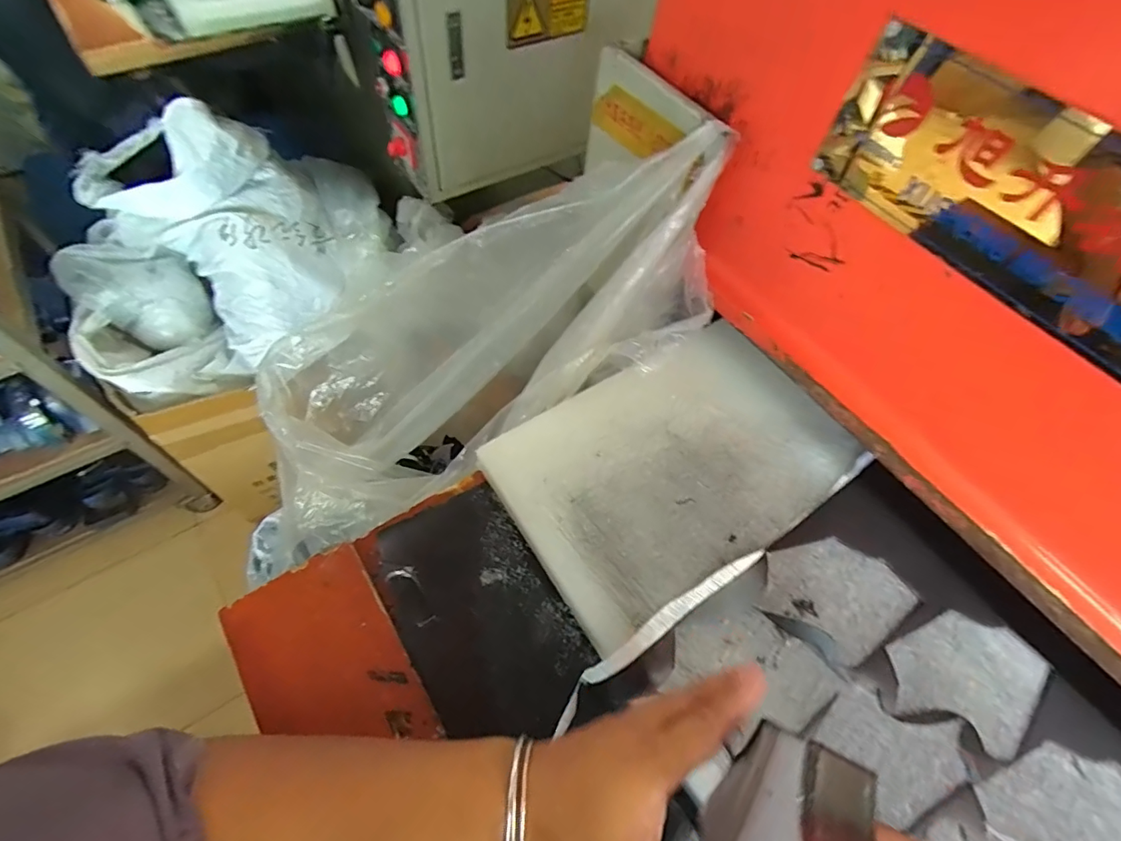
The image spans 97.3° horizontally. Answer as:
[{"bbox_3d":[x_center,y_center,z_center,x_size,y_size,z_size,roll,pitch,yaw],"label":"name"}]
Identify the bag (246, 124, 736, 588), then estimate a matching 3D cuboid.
[{"bbox_3d":[-0.100,-0.075,0.561,0.632,0.160,0.200,-28,60,18],"label":"bag"}]

